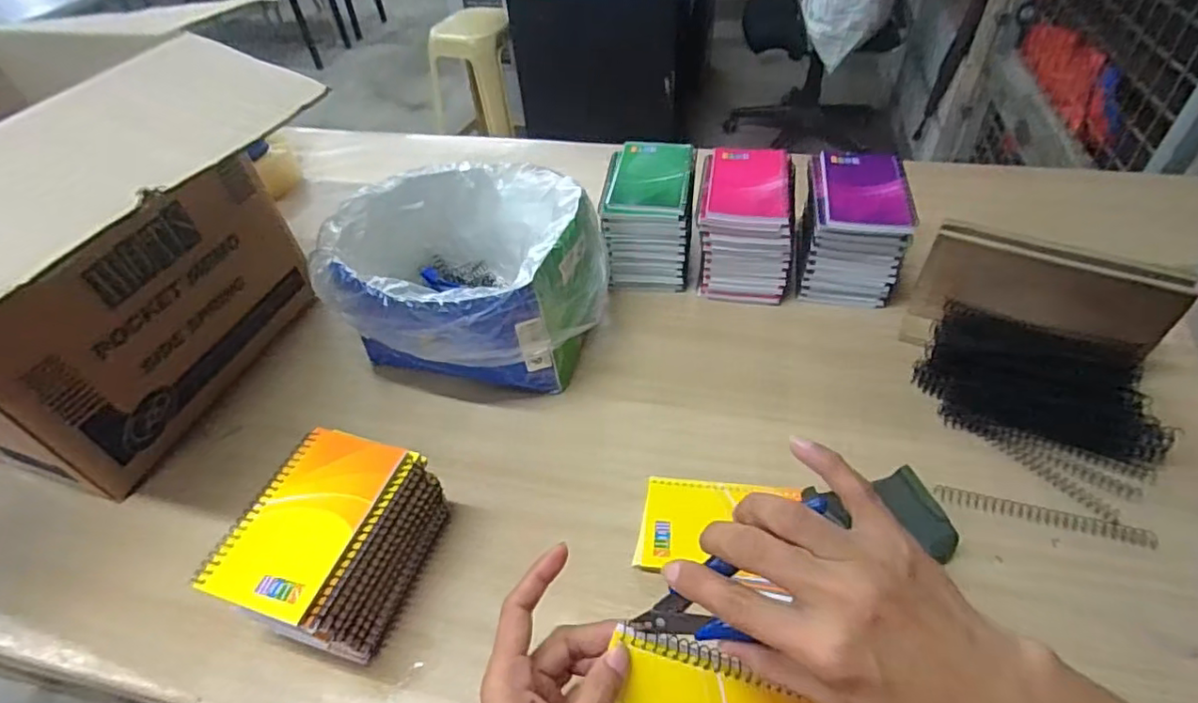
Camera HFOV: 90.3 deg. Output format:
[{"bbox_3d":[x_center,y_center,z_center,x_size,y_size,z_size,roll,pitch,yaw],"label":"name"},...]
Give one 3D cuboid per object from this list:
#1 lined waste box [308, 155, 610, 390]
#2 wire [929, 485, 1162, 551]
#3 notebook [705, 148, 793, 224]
[{"bbox_3d":[-0.129,-0.065,0.607,0.256,0.150,0.223,4,47,9],"label":"lined waste box"},{"bbox_3d":[0.344,0.126,0.466,0.148,0.014,0.019,9,48,13],"label":"wire"},{"bbox_3d":[0.161,-0.177,0.627,0.084,0.015,0.133,6,48,11],"label":"notebook"}]

